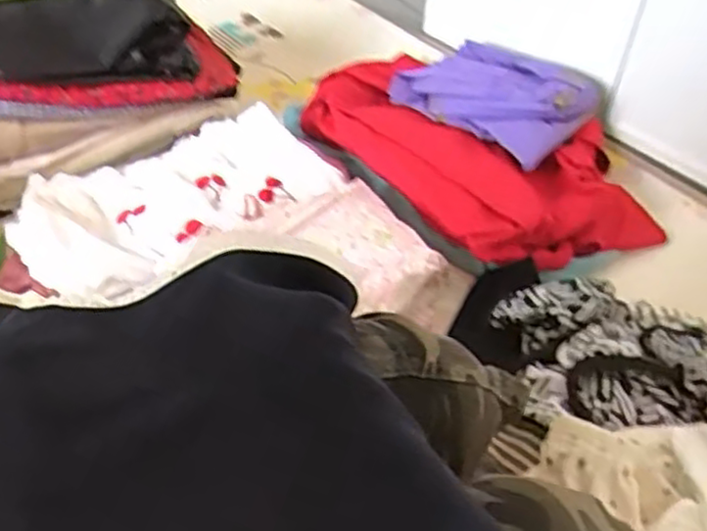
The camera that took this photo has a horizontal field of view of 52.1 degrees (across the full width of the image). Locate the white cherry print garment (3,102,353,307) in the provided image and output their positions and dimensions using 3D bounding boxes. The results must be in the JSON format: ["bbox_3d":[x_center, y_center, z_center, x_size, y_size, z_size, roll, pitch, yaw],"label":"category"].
[{"bbox_3d":[-0.229,-0.086,0.957,0.406,0.041,0.271,-27,50,-29],"label":"white cherry print garment"}]

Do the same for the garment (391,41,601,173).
[{"bbox_3d":[0.211,-0.271,1.110,0.173,0.110,0.339,-31,53,-33],"label":"garment"}]

